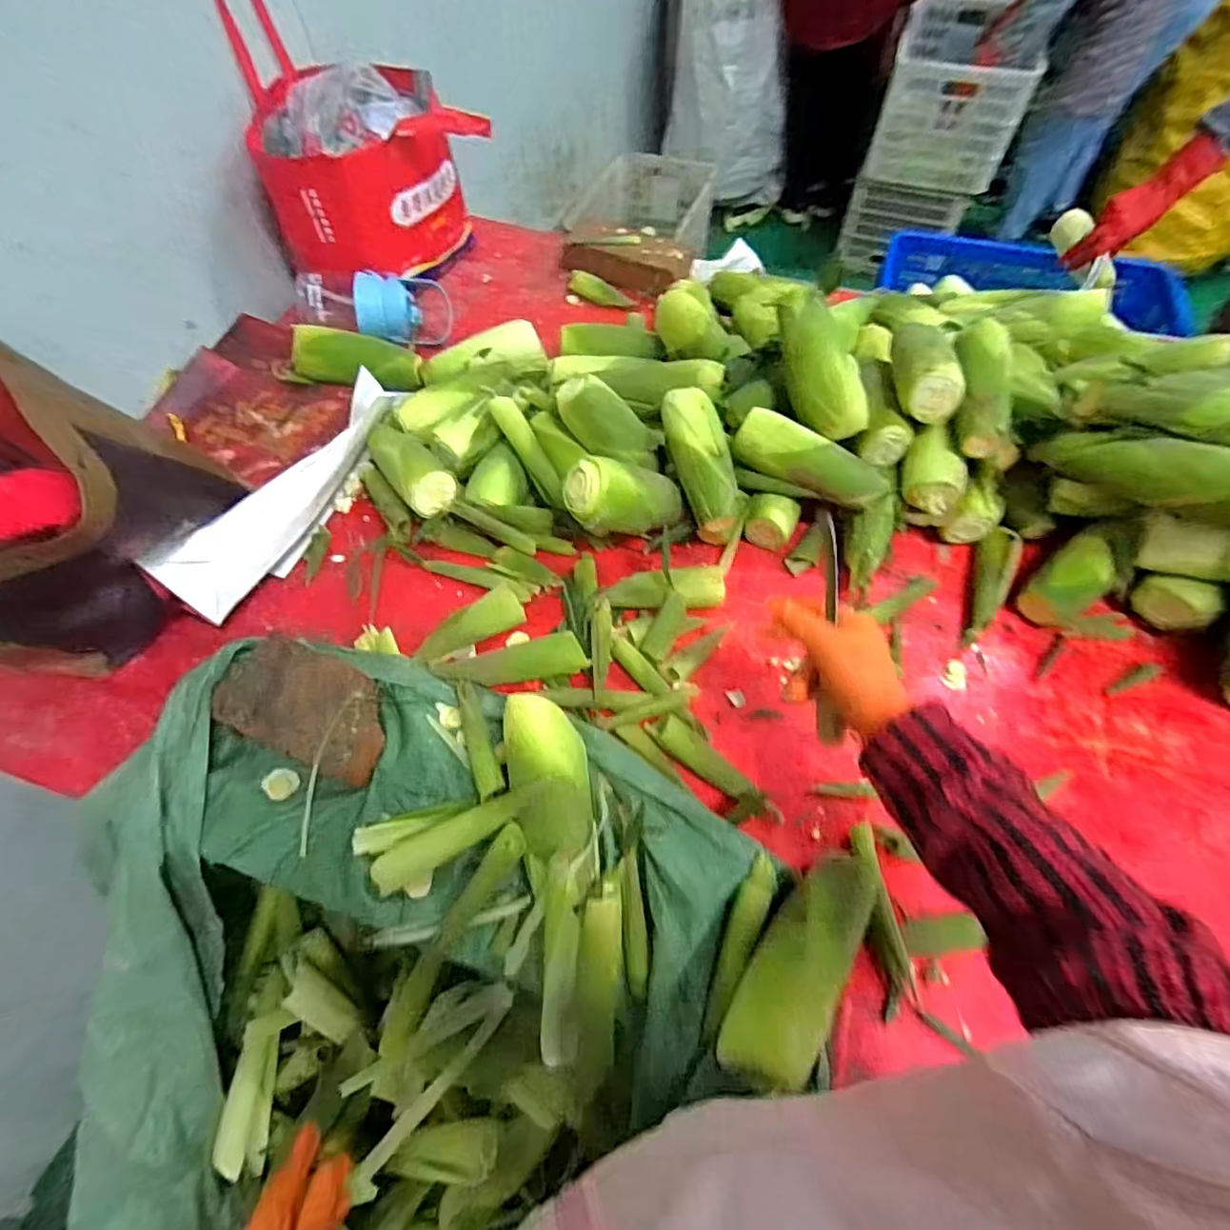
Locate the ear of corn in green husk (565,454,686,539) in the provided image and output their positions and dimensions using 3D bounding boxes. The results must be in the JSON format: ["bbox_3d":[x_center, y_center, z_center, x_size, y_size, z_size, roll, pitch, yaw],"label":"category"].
[{"bbox_3d":[0.019,-0.139,0.673,0.151,0.066,0.055,2,54,-33],"label":"ear of corn in green husk"}]

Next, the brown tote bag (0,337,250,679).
[{"bbox_3d":[-0.597,-0.110,0.608,0.290,0.268,0.299,22,63,14],"label":"brown tote bag"}]

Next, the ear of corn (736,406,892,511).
[{"bbox_3d":[0.242,-0.185,0.700,0.195,0.061,0.047,26,64,3],"label":"ear of corn"}]

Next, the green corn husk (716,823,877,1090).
[{"bbox_3d":[0.167,0.288,0.489,0.075,0.060,0.218,31,66,19],"label":"green corn husk"}]

